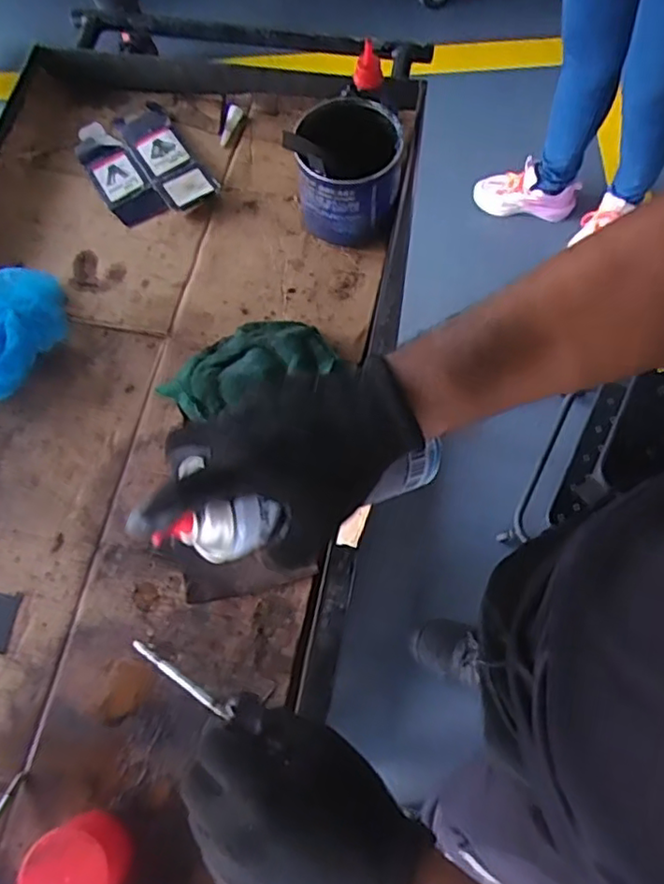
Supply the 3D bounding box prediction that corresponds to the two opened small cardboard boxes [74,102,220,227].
[{"bbox_3d":[-0.211,-0.309,0.687,0.111,0.014,0.173,-31,73,-8],"label":"two opened small cardboard boxes"}]

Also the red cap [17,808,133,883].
[{"bbox_3d":[-0.184,0.311,0.458,0.062,0.057,0.062,-1,71,2],"label":"red cap"}]

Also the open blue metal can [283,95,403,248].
[{"bbox_3d":[0.015,-0.264,0.617,0.106,0.104,0.104,8,72,5],"label":"open blue metal can"}]

